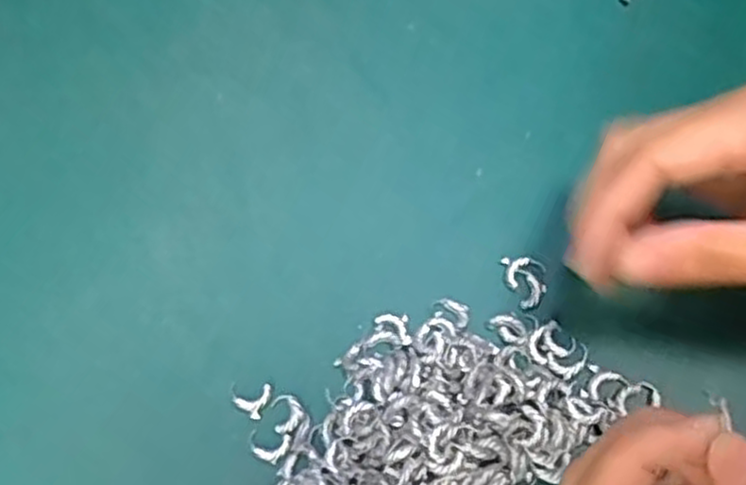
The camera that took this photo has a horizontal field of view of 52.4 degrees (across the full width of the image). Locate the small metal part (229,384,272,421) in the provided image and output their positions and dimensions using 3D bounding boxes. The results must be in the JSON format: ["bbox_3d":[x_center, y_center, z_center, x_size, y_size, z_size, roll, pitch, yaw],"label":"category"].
[{"bbox_3d":[-0.044,0.058,0.278,0.015,0.004,0.013,-10,66,-2],"label":"small metal part"}]

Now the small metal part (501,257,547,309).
[{"bbox_3d":[0.058,0.015,0.290,0.016,0.004,0.020,2,67,4],"label":"small metal part"}]

